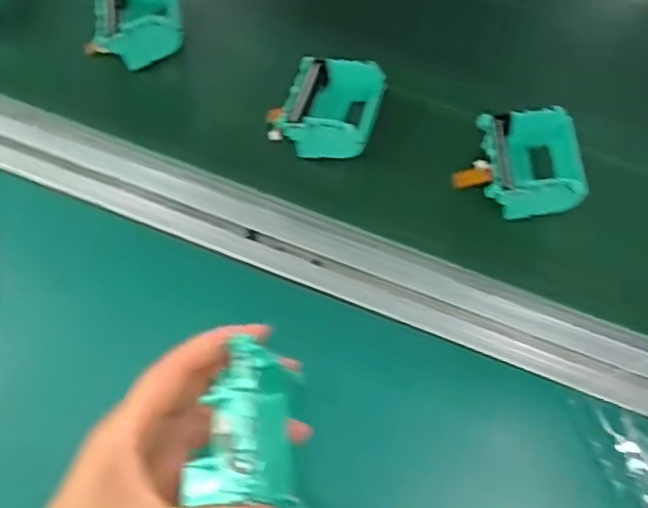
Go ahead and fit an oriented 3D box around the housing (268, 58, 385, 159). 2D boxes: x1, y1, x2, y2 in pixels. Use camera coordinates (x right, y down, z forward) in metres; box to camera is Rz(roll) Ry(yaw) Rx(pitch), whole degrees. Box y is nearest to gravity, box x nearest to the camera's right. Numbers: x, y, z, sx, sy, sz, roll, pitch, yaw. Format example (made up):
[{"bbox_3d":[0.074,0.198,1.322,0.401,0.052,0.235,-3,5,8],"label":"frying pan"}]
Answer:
[{"bbox_3d":[0.005,-0.104,0.450,0.067,0.034,0.082,17,67,9],"label":"housing"}]

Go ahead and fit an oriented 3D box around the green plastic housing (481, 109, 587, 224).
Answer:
[{"bbox_3d":[0.142,-0.062,0.433,0.064,0.047,0.073,-1,65,1],"label":"green plastic housing"}]

